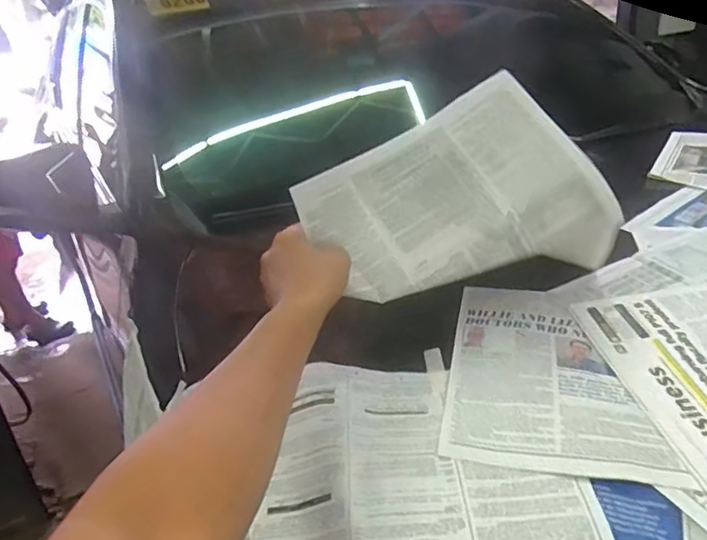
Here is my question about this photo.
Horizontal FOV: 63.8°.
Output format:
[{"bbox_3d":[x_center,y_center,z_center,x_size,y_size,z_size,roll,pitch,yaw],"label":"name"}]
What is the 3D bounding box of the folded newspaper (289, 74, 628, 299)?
[{"bbox_3d":[0.112,-0.068,0.627,0.290,0.227,0.080,-31,-17,0],"label":"folded newspaper"}]

